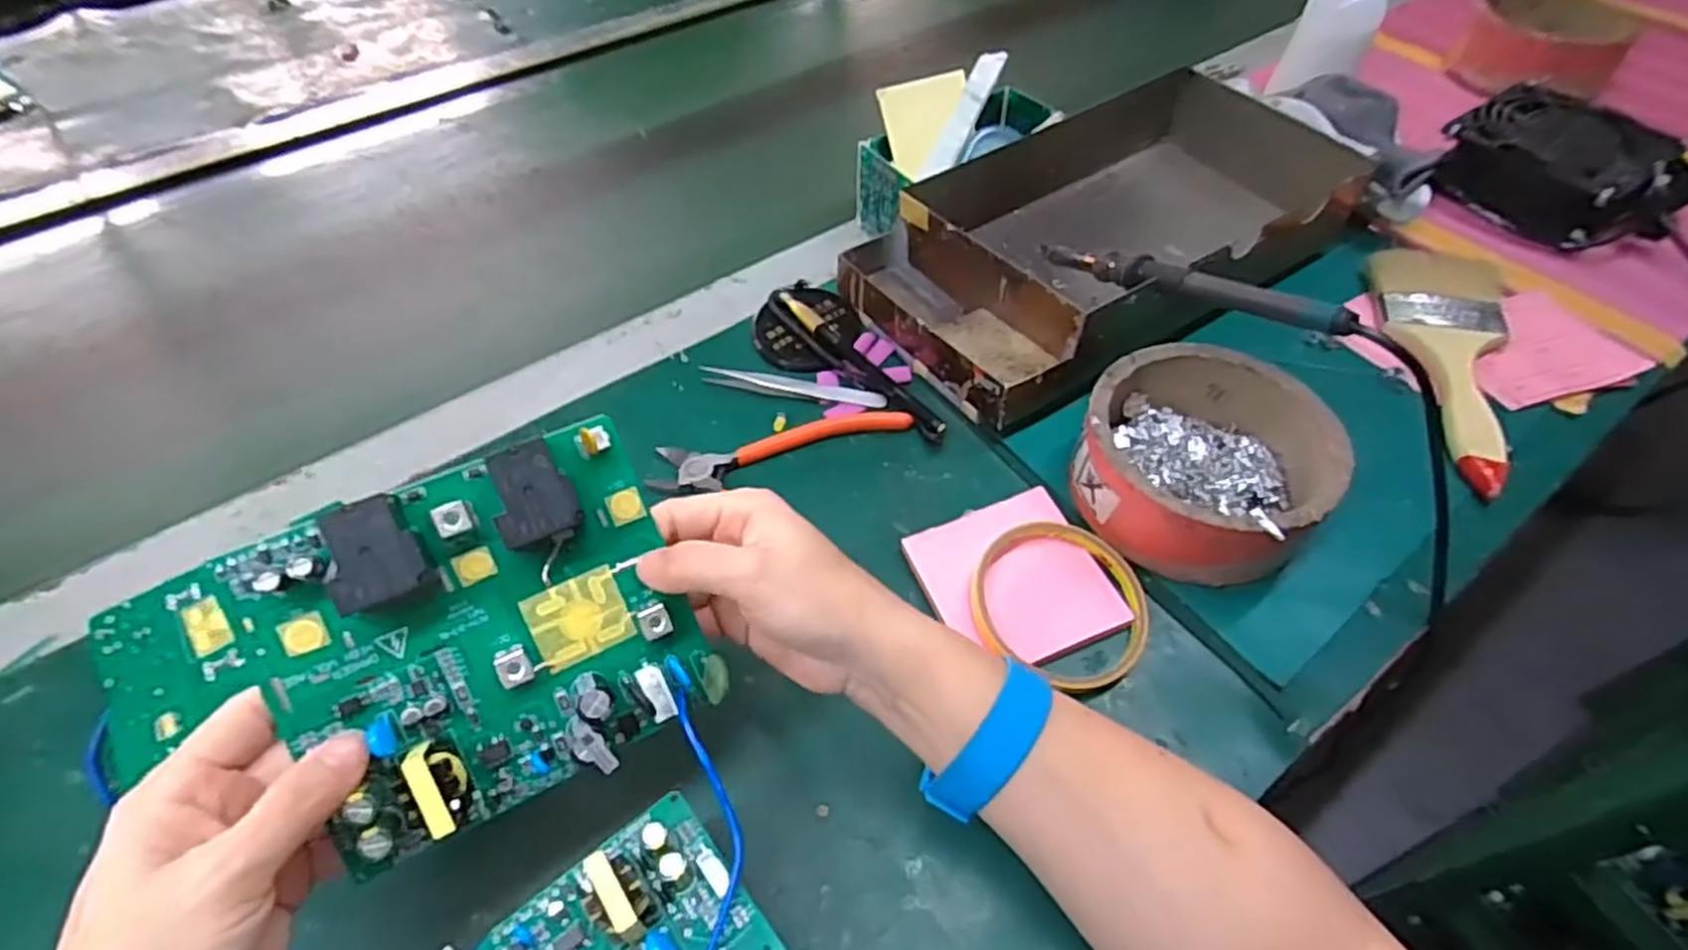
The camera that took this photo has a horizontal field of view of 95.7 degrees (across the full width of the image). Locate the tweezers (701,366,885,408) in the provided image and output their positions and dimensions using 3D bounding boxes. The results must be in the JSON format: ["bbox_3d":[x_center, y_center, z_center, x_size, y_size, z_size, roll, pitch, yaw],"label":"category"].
[{"bbox_3d":[-0.031,-0.056,0.472,0.115,0.009,0.011,9,53,8],"label":"tweezers"}]

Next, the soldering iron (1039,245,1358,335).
[{"bbox_3d":[0.179,-0.107,0.431,0.023,0.018,0.208,-26,34,-18],"label":"soldering iron"}]

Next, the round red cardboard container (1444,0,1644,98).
[{"bbox_3d":[0.587,-0.361,0.641,0.109,0.056,0.126,31,59,23],"label":"round red cardboard container"}]

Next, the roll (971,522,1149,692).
[{"bbox_3d":[0.105,0.059,0.371,0.084,0.017,0.083,0,52,1],"label":"roll"}]

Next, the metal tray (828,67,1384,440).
[{"bbox_3d":[0.174,-0.159,0.514,0.324,0.073,0.174,-28,57,-19],"label":"metal tray"}]

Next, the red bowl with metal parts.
[{"bbox_3d":[0.186,-0.007,0.404,0.119,0.055,0.118,0,52,1],"label":"red bowl with metal parts"}]

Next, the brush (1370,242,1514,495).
[{"bbox_3d":[0.375,-0.067,0.465,0.073,0.026,0.198,9,53,8],"label":"brush"}]

